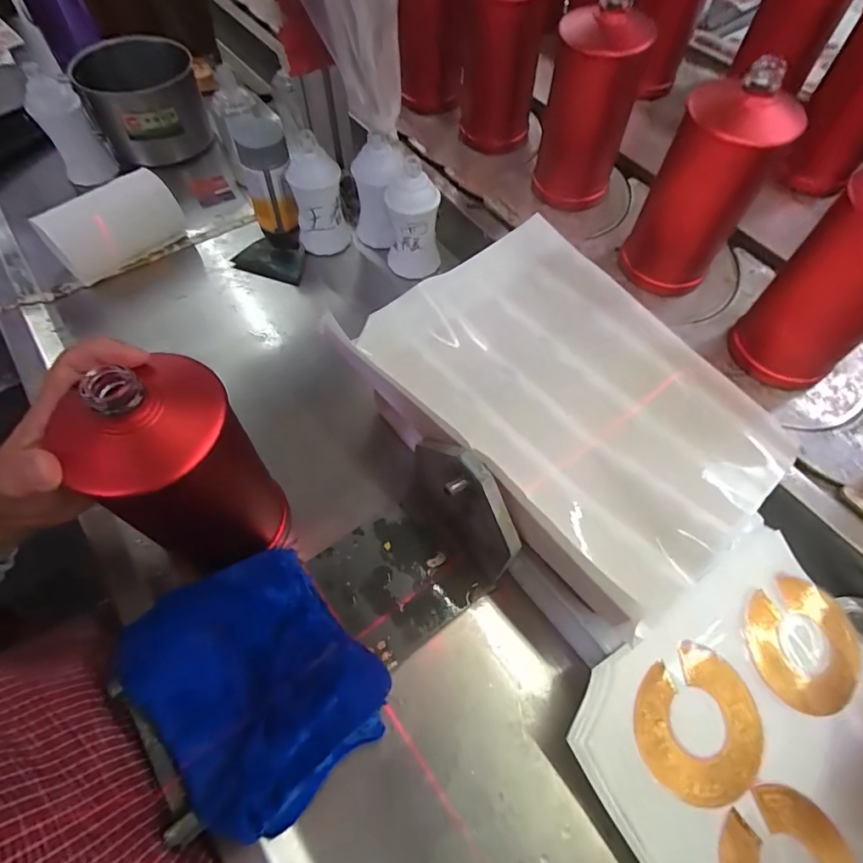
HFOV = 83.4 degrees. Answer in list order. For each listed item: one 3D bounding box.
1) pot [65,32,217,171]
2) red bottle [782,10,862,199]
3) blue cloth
[{"bbox_3d":[-0.365,-0.421,0.620,0.130,0.097,0.136,0,61,1],"label":"pot"},{"bbox_3d":[0.468,-0.366,0.530,0.087,0.170,0.077,32,63,17],"label":"red bottle"},{"bbox_3d":[-0.114,0.157,0.313,0.122,0.054,0.150,-38,66,-21],"label":"blue cloth"}]

